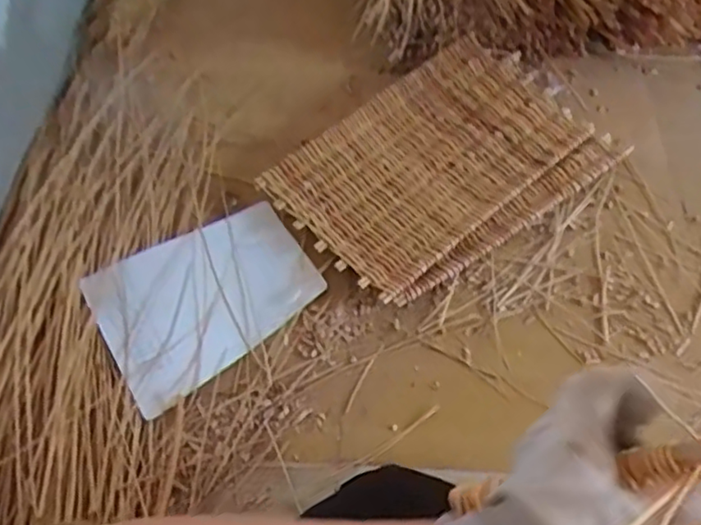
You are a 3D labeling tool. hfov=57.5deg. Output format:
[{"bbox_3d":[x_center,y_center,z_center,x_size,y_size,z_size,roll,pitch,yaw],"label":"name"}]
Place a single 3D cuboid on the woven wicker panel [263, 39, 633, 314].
[{"bbox_3d":[0.165,-0.176,1.136,0.541,0.034,0.365,-34,76,-20],"label":"woven wicker panel"}]

